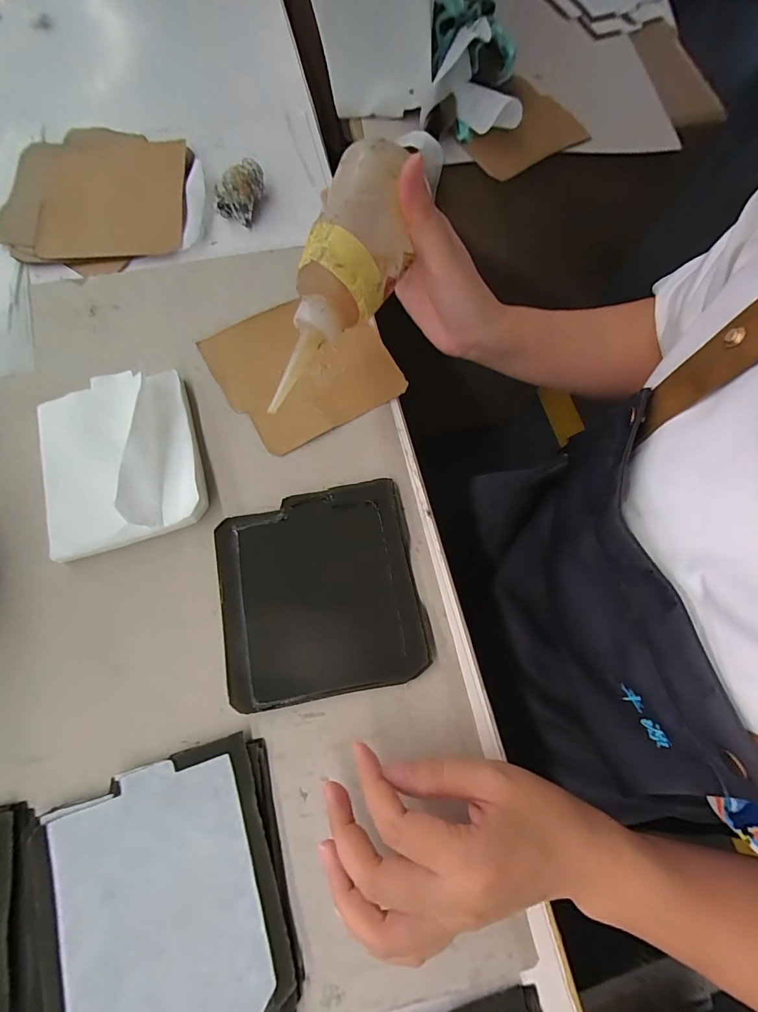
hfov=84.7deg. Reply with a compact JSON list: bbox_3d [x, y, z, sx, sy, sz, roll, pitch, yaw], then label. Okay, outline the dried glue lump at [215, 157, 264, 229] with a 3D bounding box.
[{"bbox_3d":[-0.127,-0.289,0.385,0.031,0.037,0.048,18,73,5],"label":"dried glue lump"}]

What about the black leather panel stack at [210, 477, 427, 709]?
[{"bbox_3d":[-0.042,0.058,0.290,0.133,0.008,0.136,-11,73,-5],"label":"black leather panel stack"}]

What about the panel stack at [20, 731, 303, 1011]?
[{"bbox_3d":[-0.127,0.224,0.234,0.142,0.007,0.139,-14,73,-6],"label":"panel stack"}]

